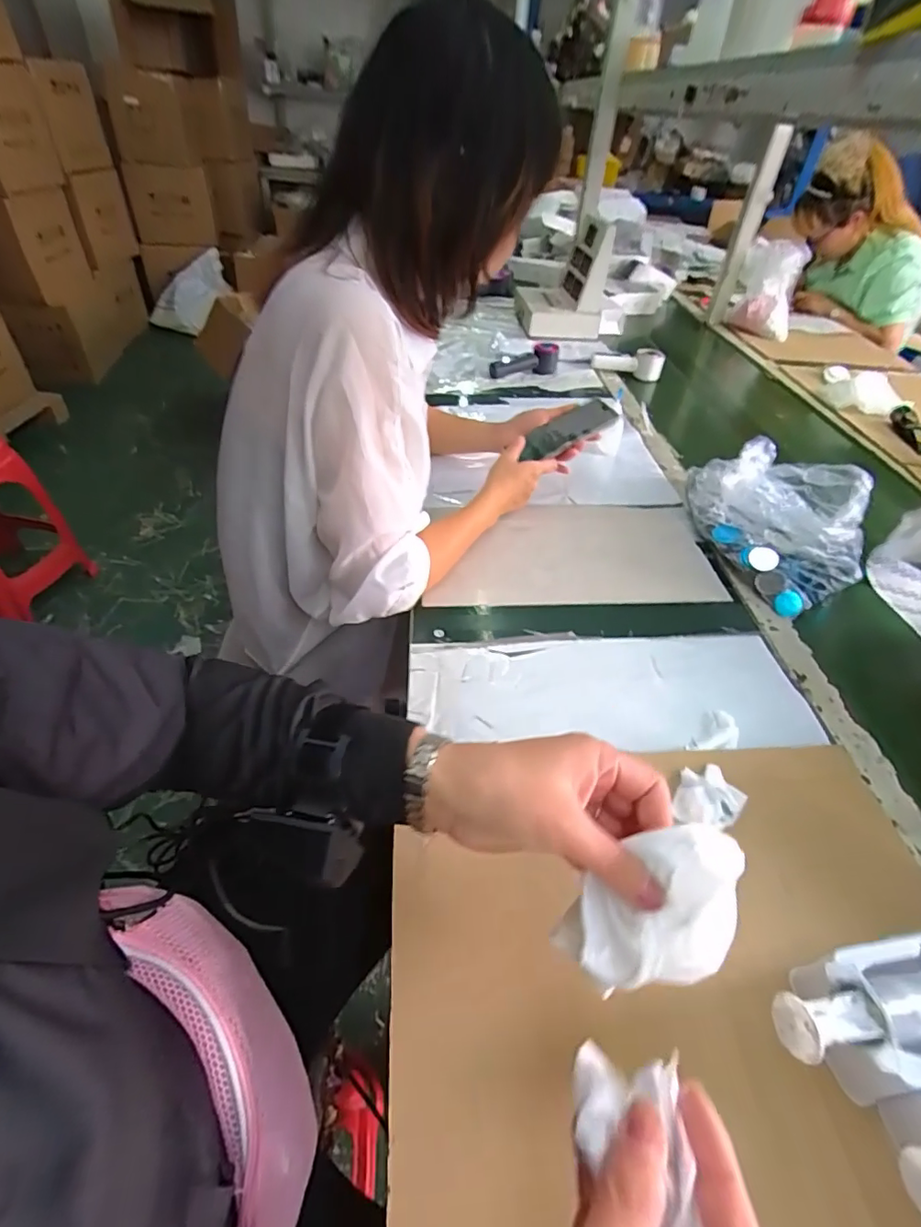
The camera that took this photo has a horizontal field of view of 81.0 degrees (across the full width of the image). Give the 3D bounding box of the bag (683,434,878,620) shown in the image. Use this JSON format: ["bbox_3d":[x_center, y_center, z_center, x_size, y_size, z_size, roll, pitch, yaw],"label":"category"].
[{"bbox_3d":[0.417,-0.138,0.714,0.154,0.122,0.273,-5,44,-11],"label":"bag"}]

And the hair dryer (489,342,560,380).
[{"bbox_3d":[0.141,-0.545,1.178,0.155,0.062,0.043,-12,44,1],"label":"hair dryer"}]

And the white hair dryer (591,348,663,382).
[{"bbox_3d":[0.379,-0.573,1.222,0.155,0.051,0.058,19,45,14],"label":"white hair dryer"}]

